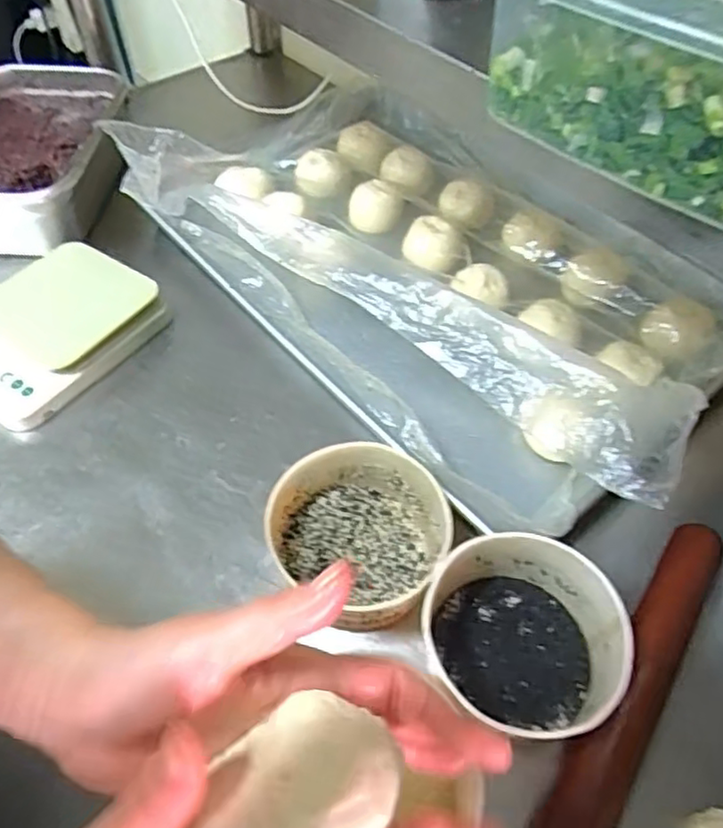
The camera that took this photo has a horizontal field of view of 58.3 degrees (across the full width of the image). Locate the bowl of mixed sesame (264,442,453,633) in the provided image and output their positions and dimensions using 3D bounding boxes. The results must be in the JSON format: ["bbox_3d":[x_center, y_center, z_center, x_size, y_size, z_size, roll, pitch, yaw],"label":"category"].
[{"bbox_3d":[0.000,0.088,0.490,0.130,0.063,0.121,-1,54,1],"label":"bowl of mixed sesame"}]

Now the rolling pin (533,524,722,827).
[{"bbox_3d":[0.172,0.200,0.426,0.042,0.029,0.316,30,60,21],"label":"rolling pin"}]

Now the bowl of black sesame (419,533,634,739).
[{"bbox_3d":[0.107,0.153,0.452,0.136,0.071,0.116,4,55,4],"label":"bowl of black sesame"}]

